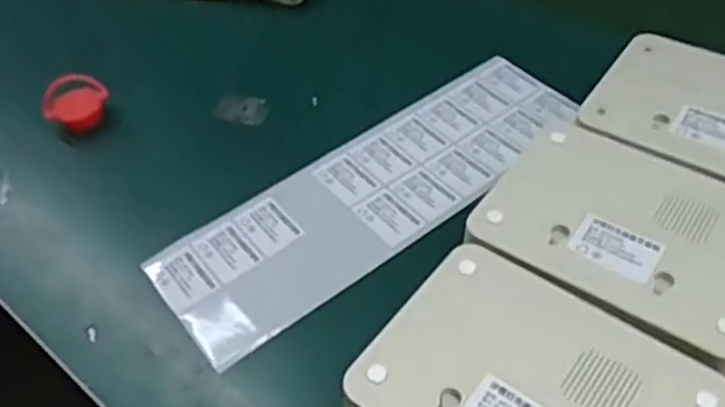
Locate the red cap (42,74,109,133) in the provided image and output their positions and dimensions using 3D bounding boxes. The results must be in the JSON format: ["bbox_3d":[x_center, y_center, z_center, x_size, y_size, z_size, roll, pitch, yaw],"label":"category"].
[{"bbox_3d":[-0.209,-0.074,0.515,0.044,0.025,0.044,-3,47,3],"label":"red cap"}]

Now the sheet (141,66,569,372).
[{"bbox_3d":[0.013,-0.011,0.457,0.298,0.010,0.098,-32,53,-22],"label":"sheet"}]

